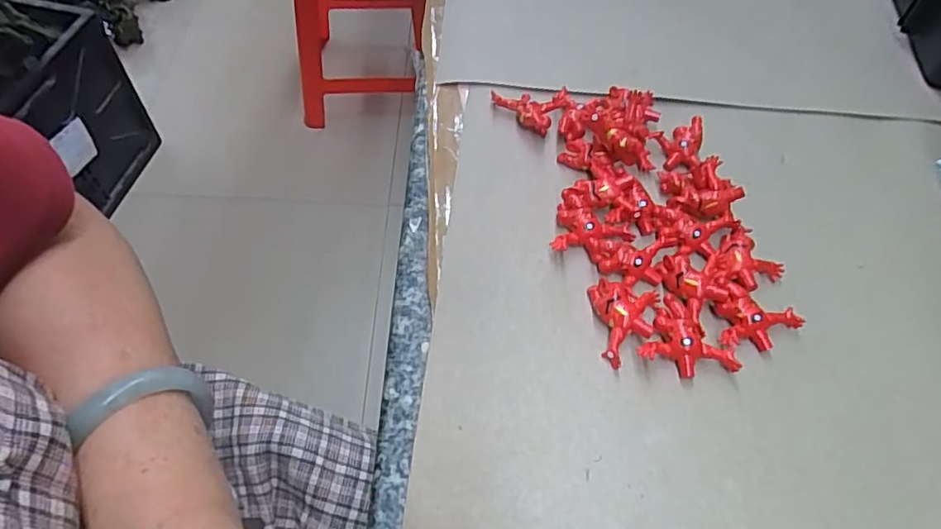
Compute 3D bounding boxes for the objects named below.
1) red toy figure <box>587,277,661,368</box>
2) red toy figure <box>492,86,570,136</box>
[{"bbox_3d":[0.081,0.031,0.308,0.036,0.016,0.045,10,56,3],"label":"red toy figure"},{"bbox_3d":[0.042,-0.102,0.391,0.052,0.014,0.039,1,56,-3],"label":"red toy figure"}]

